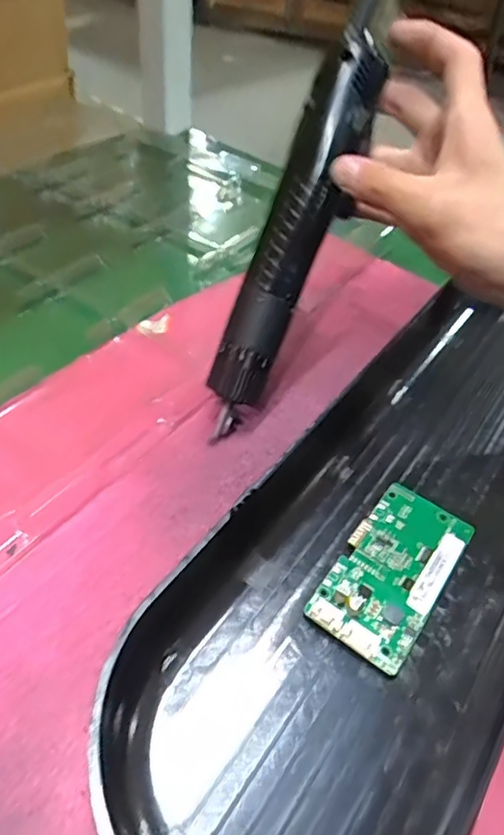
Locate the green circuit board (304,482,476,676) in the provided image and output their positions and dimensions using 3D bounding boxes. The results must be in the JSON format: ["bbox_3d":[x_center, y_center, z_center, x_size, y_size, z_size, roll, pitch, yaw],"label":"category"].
[{"bbox_3d":[0.070,0.074,0.284,0.048,0.009,0.094,30,51,22],"label":"green circuit board"}]

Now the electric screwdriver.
[{"bbox_3d":[0.022,-0.094,0.323,0.034,0.215,0.032,24,10,17],"label":"electric screwdriver"}]

